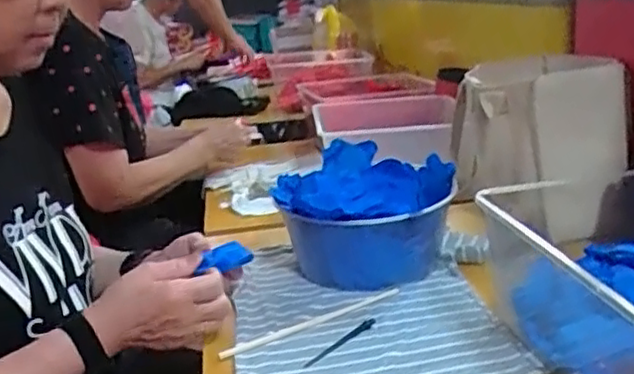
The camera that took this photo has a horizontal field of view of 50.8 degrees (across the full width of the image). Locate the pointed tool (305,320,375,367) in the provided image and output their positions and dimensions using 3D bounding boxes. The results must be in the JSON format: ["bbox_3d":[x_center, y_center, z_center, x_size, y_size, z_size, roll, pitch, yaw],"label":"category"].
[{"bbox_3d":[0.025,0.158,0.676,0.012,0.004,0.104,9,22,41],"label":"pointed tool"}]

